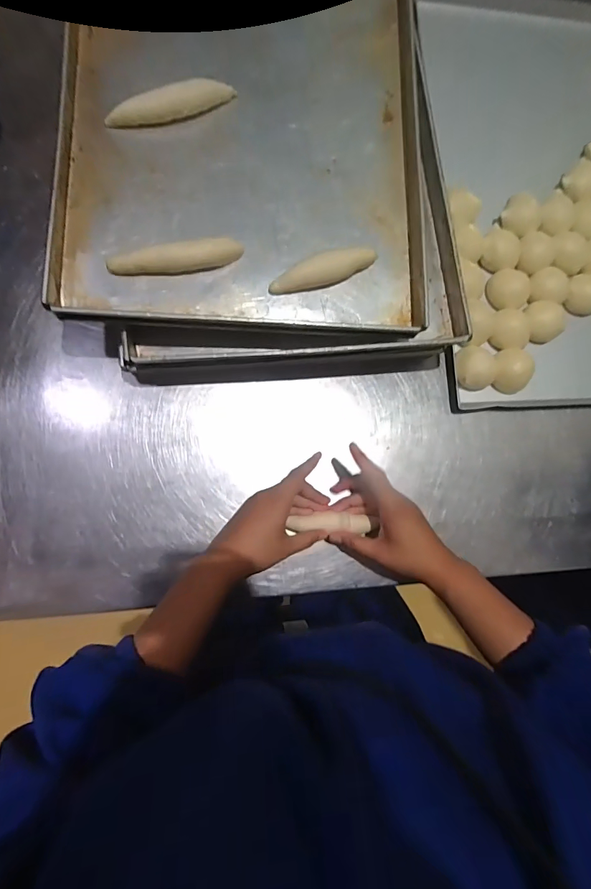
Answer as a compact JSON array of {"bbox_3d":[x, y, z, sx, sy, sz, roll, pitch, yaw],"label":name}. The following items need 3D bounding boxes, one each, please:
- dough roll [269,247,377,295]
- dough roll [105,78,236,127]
[{"bbox_3d":[0.031,-0.190,0.452,0.122,0.019,0.031,-19,86,-10],"label":"dough roll"},{"bbox_3d":[-0.136,-0.373,0.451,0.141,0.020,0.027,-26,88,-10],"label":"dough roll"}]

